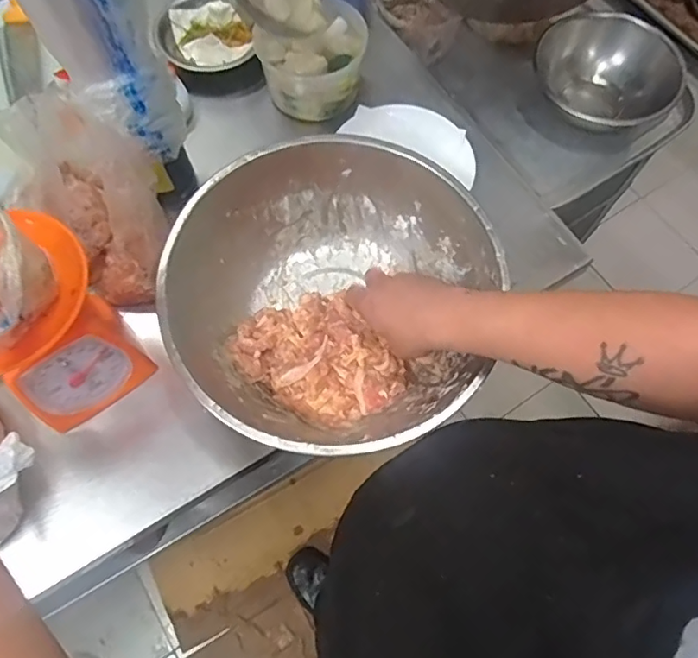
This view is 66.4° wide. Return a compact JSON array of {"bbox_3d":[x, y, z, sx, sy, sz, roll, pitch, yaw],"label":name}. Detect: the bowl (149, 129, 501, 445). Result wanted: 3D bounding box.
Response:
[{"bbox_3d":[-0.018,-0.030,0.562,0.311,0.124,0.315,0,67,0],"label":"bowl"}]

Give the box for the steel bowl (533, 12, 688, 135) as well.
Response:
[{"bbox_3d":[0.384,-0.364,0.785,0.187,0.077,0.188,0,67,0],"label":"steel bowl"}]

